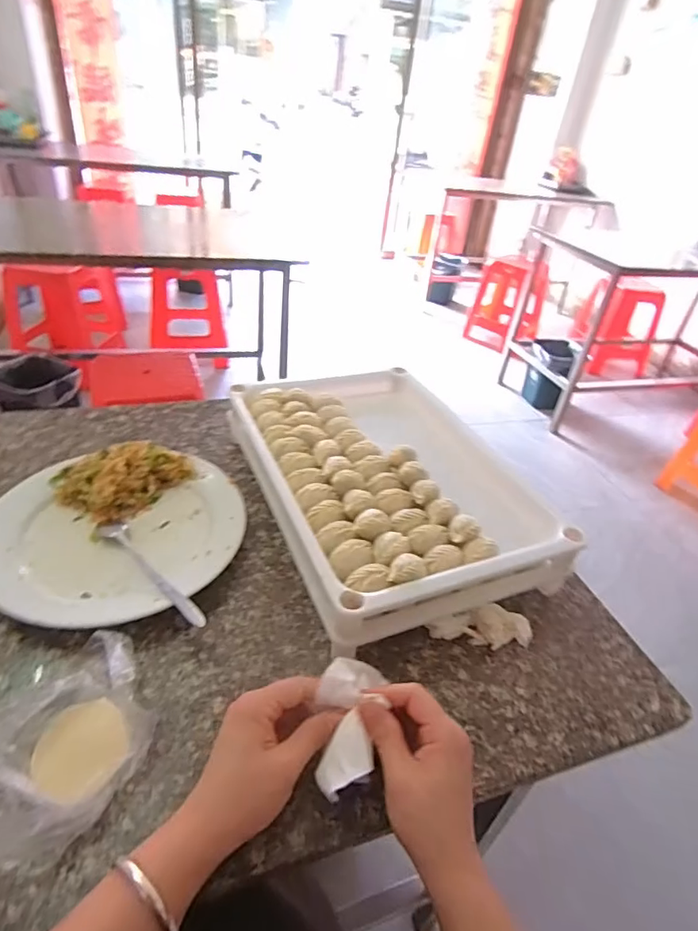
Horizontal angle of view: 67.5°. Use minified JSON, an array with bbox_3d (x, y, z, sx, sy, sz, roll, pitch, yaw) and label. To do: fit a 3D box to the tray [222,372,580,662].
[{"bbox_3d":[0.028,0.008,0.580,0.249,0.077,0.357,-12,40,-25],"label":"tray"}]

